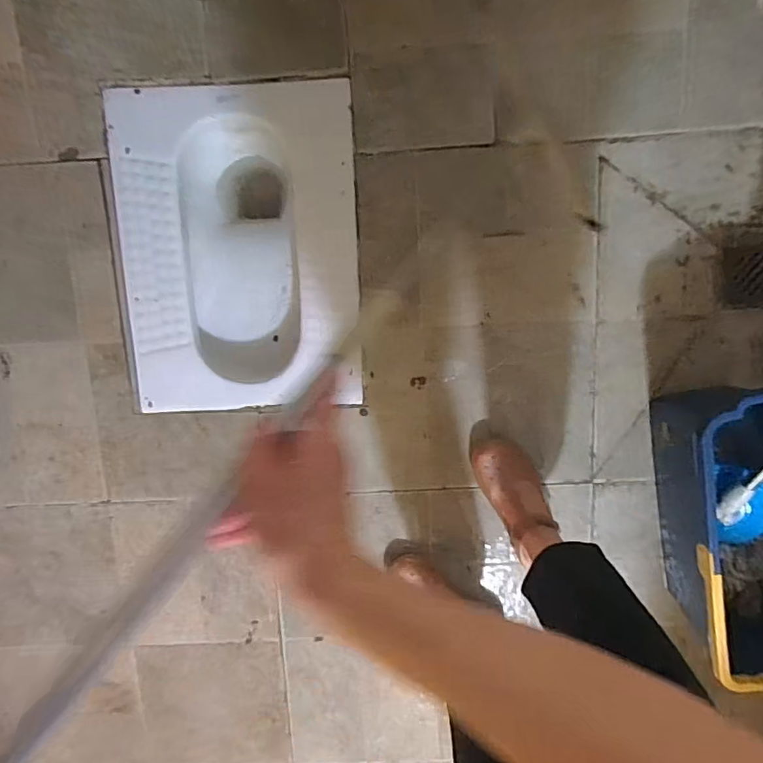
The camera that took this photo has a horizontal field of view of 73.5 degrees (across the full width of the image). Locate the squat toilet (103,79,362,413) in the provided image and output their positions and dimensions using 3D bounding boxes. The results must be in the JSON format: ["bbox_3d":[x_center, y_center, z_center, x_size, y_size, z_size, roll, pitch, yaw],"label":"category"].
[{"bbox_3d":[-0.242,-0.223,0.916,0.403,0.151,0.526,-2,101,1],"label":"squat toilet"}]

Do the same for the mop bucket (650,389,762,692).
[{"bbox_3d":[0.578,0.245,0.839,0.199,0.211,0.499,-9,101,2],"label":"mop bucket"}]

